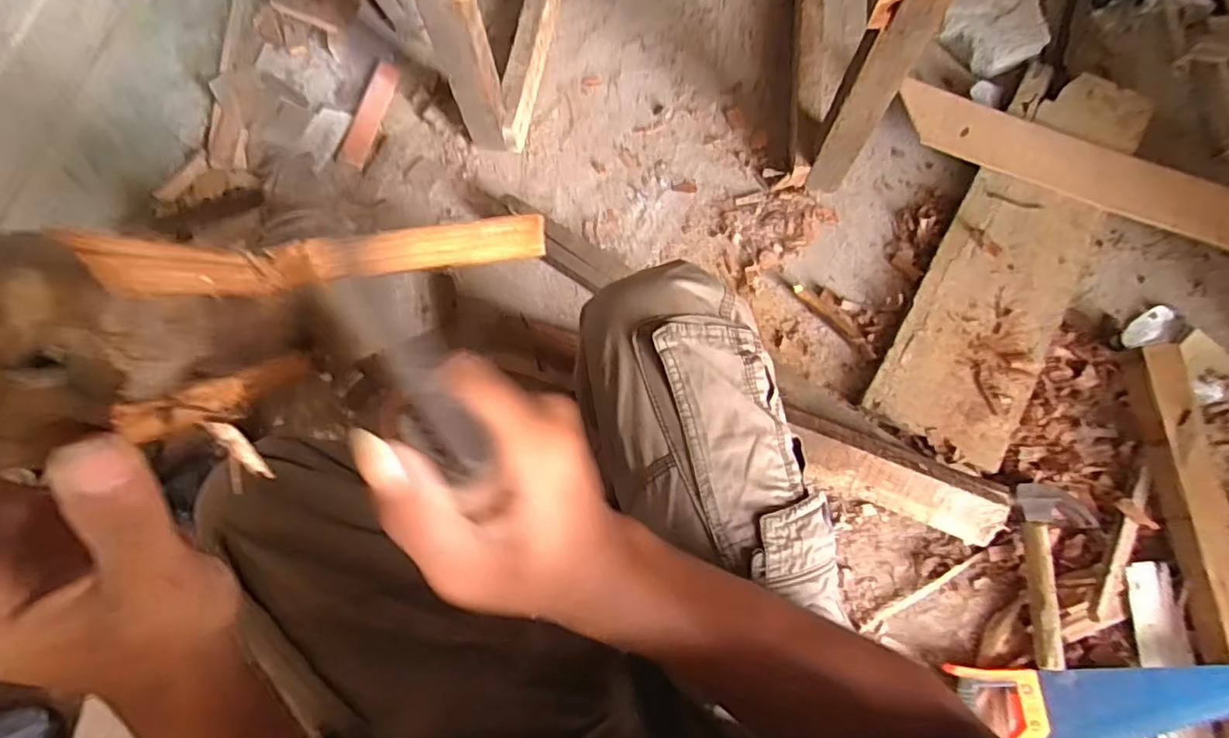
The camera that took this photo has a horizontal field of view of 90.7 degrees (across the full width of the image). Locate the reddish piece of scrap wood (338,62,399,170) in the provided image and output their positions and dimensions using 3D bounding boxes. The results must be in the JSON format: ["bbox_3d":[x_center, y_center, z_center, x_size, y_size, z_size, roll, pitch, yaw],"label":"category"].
[{"bbox_3d":[-0.385,-0.405,0.961,0.037,0.009,0.192,13,73,3],"label":"reddish piece of scrap wood"}]

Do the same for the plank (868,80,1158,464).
[{"bbox_3d":[0.588,-0.180,0.877,0.187,0.034,0.665,30,75,8],"label":"plank"}]

